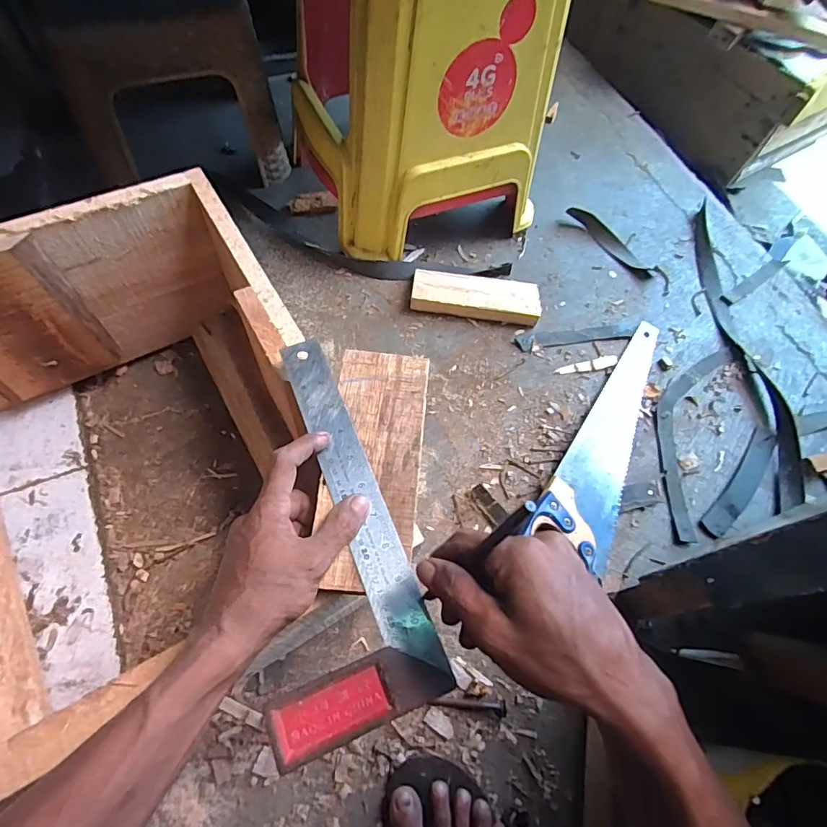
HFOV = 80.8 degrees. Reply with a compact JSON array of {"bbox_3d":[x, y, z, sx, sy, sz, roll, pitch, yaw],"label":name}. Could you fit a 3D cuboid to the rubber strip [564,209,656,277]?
[{"bbox_3d":[0.371,-0.321,0.908,0.042,0.029,0.190,-36,71,-19],"label":"rubber strip"}]

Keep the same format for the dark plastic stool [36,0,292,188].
[{"bbox_3d":[-0.410,-0.579,0.827,0.290,0.282,0.295,-16,66,-13],"label":"dark plastic stool"}]

